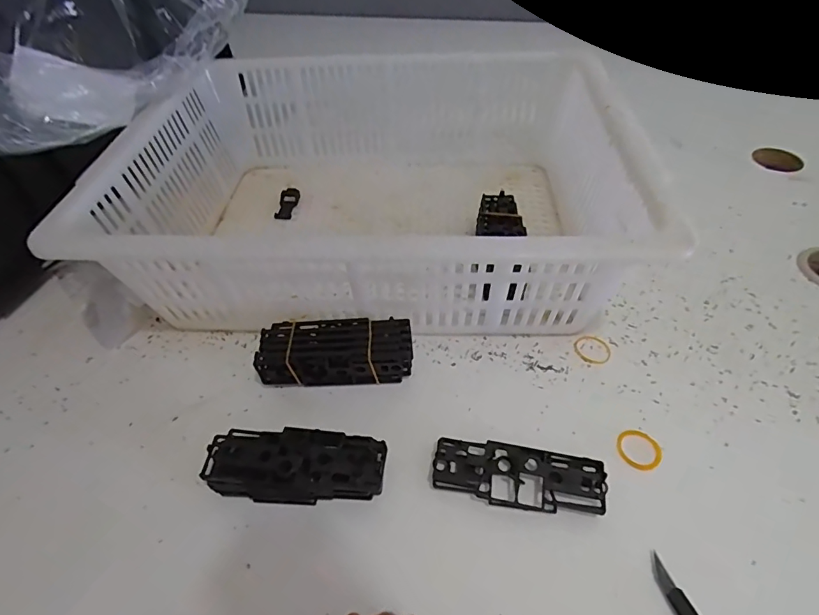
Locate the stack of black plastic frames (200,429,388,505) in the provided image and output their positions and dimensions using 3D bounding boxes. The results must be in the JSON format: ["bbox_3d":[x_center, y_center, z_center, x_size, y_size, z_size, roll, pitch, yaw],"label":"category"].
[{"bbox_3d":[-0.084,0.120,0.345,0.129,0.036,0.049,2,48,5],"label":"stack of black plastic frames"}]

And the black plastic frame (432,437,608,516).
[{"bbox_3d":[0.080,0.125,0.345,0.120,0.018,0.043,6,48,9],"label":"black plastic frame"}]

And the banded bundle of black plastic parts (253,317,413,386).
[{"bbox_3d":[-0.063,0.039,0.407,0.127,0.044,0.045,-2,47,2],"label":"banded bundle of black plastic parts"}]

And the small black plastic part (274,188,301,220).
[{"bbox_3d":[-0.148,-0.128,0.575,0.020,0.013,0.054,4,48,7],"label":"small black plastic part"}]

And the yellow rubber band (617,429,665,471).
[{"bbox_3d":[0.176,0.108,0.358,0.032,0.004,0.032,-2,47,2],"label":"yellow rubber band"}]

